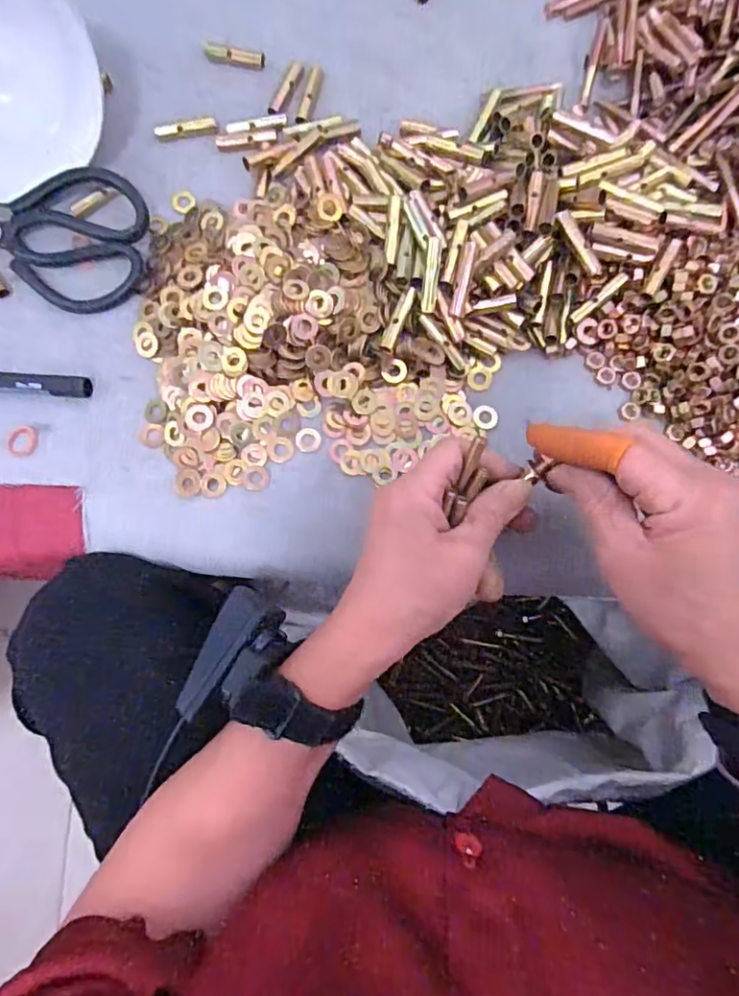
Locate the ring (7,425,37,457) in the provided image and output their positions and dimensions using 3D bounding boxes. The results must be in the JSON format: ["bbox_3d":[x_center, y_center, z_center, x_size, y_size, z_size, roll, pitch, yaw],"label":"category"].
[{"bbox_3d":[-0.230,-0.037,0.367,0.017,0.004,0.021,31,84,6],"label":"ring"}]

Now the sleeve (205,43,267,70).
[{"bbox_3d":[-0.099,-0.324,0.406,0.045,0.009,0.010,15,83,4],"label":"sleeve"}]

